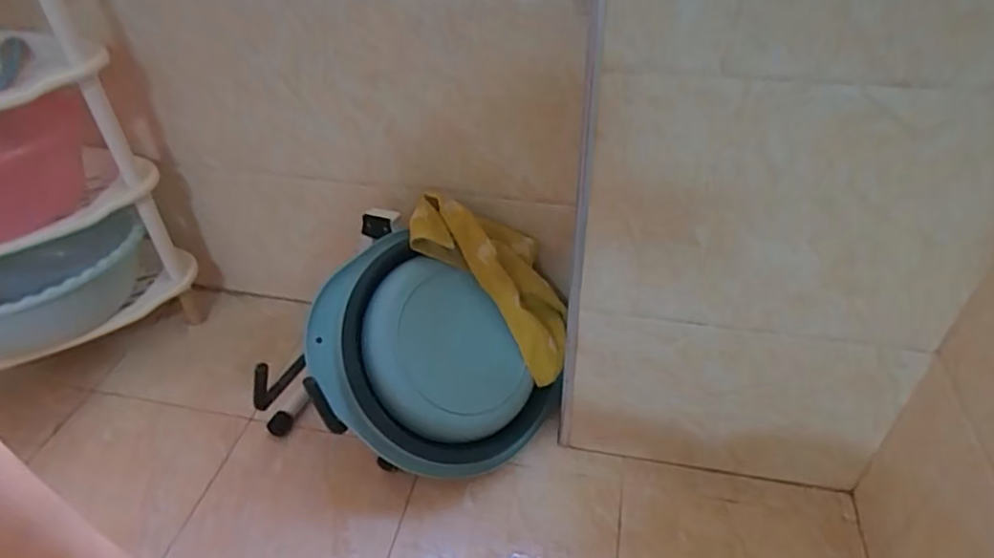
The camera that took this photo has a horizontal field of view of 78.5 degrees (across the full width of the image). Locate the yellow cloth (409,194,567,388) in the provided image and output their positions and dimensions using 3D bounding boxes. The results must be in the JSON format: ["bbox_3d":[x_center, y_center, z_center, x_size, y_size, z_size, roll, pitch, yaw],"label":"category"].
[{"bbox_3d":[0.007,-0.003,0.909,0.072,0.321,0.146,-28,20,45],"label":"yellow cloth"}]

